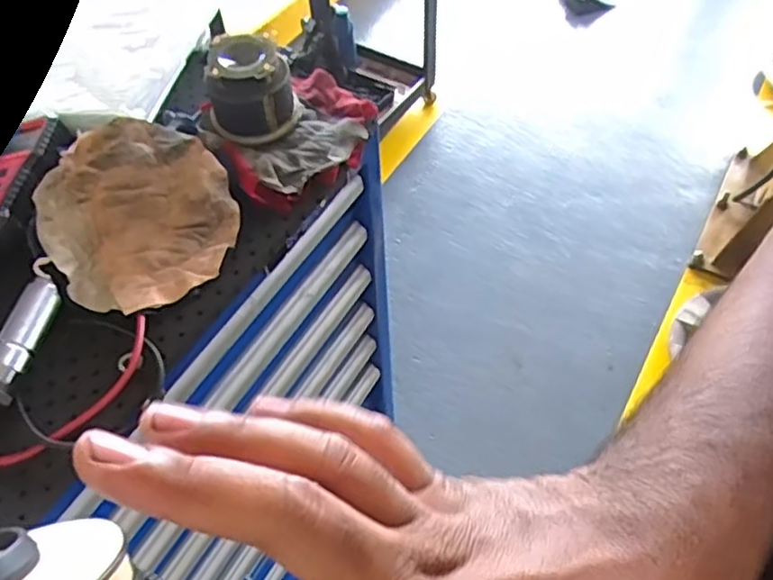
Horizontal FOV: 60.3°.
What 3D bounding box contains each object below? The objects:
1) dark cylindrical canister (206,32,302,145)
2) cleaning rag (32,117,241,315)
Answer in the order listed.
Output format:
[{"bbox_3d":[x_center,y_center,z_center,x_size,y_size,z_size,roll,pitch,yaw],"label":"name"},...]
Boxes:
[{"bbox_3d":[-0.121,-0.179,0.590,0.074,0.072,0.068,1,54,3],"label":"dark cylindrical canister"},{"bbox_3d":[-0.199,-0.063,0.538,0.143,0.016,0.160,-25,80,-18],"label":"cleaning rag"}]

